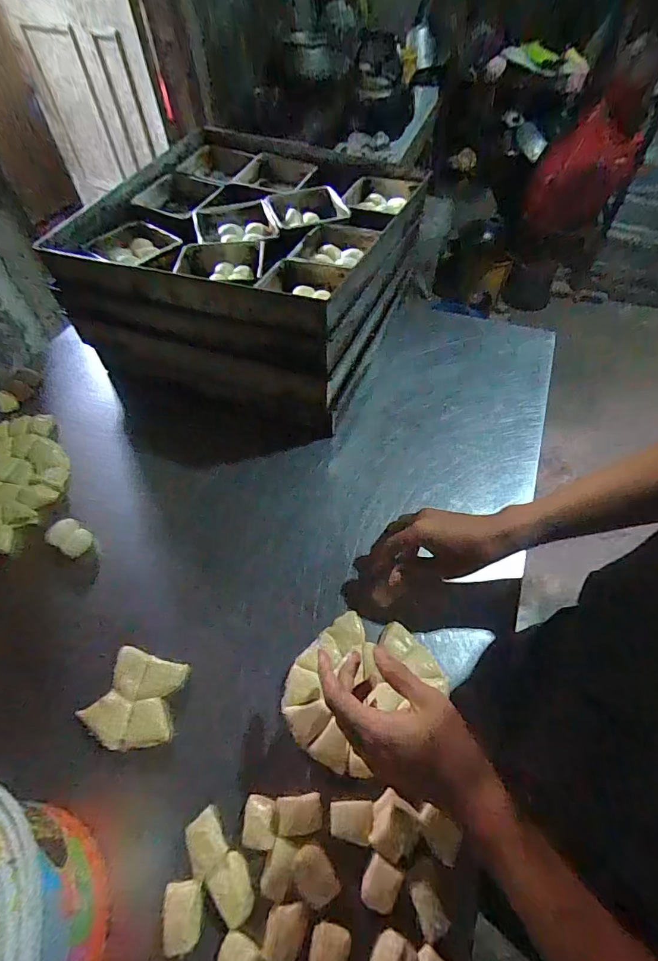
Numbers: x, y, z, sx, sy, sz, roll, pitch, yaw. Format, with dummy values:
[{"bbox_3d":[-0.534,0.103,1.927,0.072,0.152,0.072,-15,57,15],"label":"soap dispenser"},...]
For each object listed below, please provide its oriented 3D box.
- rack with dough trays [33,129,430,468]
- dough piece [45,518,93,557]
[{"bbox_3d":[-0.125,-0.343,0.744,0.460,0.224,0.519,16,56,12],"label":"rack with dough trays"},{"bbox_3d":[-0.335,0.072,0.560,0.063,0.013,0.037,23,57,17],"label":"dough piece"}]

